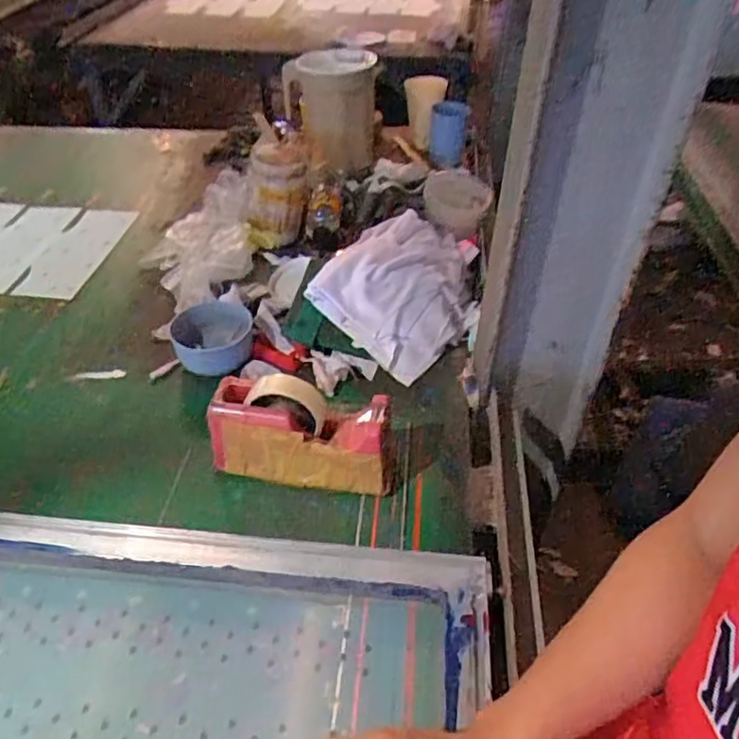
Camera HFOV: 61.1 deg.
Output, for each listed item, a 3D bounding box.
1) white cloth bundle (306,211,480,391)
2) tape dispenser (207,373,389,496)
[{"bbox_3d":[0.060,-0.141,0.943,0.218,0.081,0.301,27,49,26],"label":"white cloth bundle"},{"bbox_3d":[-0.076,0.070,0.699,0.200,0.118,0.061,8,43,8],"label":"tape dispenser"}]

